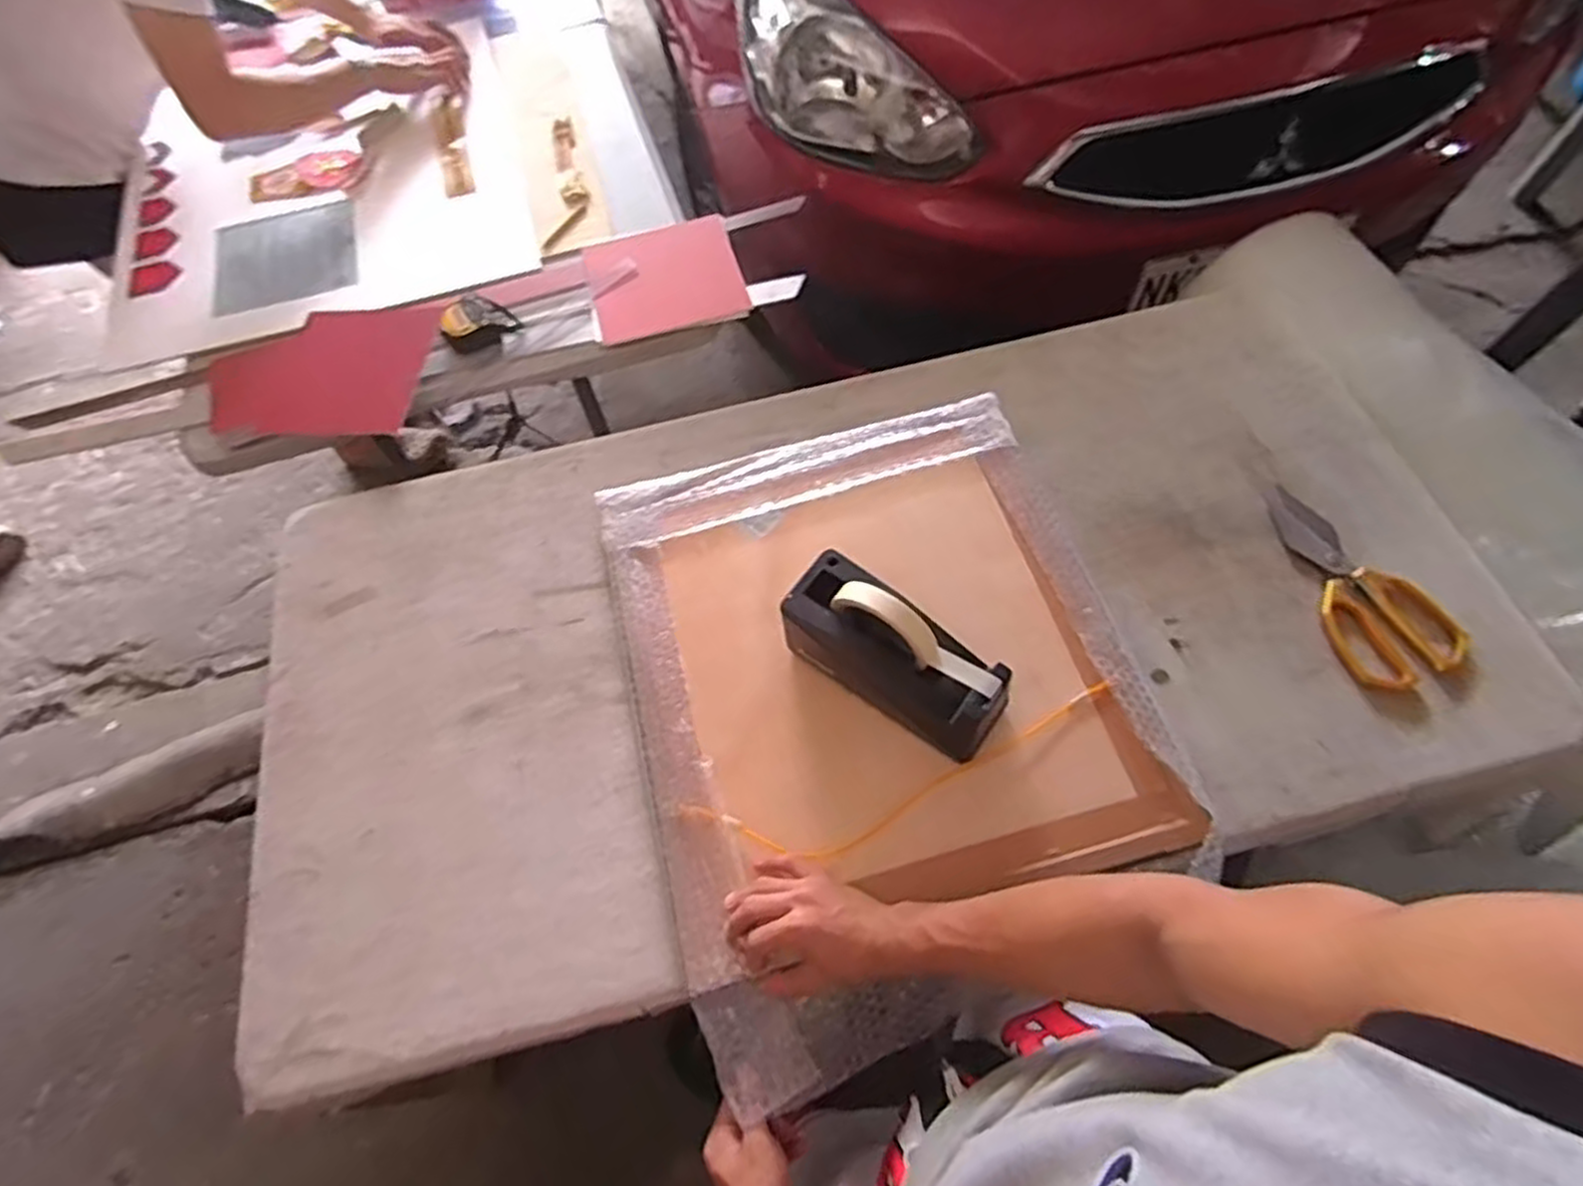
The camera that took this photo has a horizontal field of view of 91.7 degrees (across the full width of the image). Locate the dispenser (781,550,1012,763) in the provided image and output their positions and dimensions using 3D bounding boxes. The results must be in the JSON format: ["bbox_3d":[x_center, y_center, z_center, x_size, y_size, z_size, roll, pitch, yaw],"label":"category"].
[{"bbox_3d":[0.091,0.053,0.683,0.206,0.119,0.082,32,70,17],"label":"dispenser"}]

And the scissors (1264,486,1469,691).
[{"bbox_3d":[0.544,-0.015,0.756,0.108,0.019,0.223,-22,64,-10],"label":"scissors"}]

